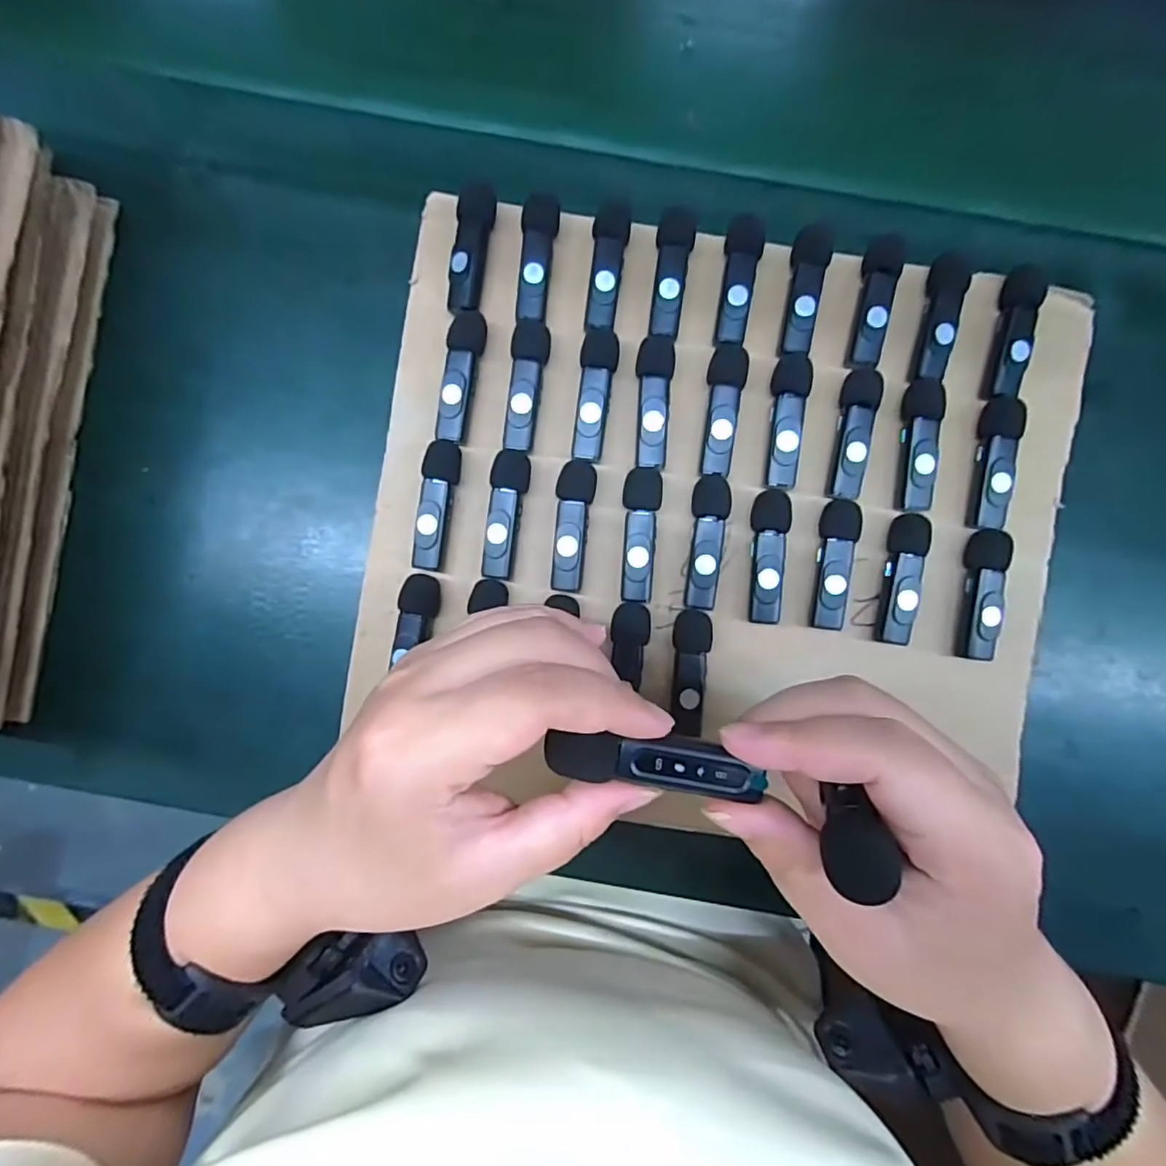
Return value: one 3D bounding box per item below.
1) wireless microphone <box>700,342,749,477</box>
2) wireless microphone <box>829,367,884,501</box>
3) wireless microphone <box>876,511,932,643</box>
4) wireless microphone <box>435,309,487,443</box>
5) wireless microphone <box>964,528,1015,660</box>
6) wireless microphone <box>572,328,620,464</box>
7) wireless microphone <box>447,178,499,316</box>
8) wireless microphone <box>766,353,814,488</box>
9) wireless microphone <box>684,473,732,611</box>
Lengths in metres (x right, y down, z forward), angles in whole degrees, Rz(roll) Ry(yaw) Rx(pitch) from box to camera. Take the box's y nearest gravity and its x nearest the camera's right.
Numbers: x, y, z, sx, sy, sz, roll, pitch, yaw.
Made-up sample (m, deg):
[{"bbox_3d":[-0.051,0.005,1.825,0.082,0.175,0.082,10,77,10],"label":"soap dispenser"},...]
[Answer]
[{"bbox_3d":[0.070,-0.088,0.291,0.018,0.009,0.066,10,85,0],"label":"wireless microphone"},{"bbox_3d":[0.137,-0.075,0.294,0.018,0.018,0.064,9,85,0],"label":"wireless microphone"},{"bbox_3d":[0.159,-0.001,0.288,0.016,0.015,0.064,9,85,0],"label":"wireless microphone"},{"bbox_3d":[-0.062,-0.105,0.295,0.017,0.013,0.067,10,85,0],"label":"wireless microphone"},{"bbox_3d":[0.201,0.005,0.290,0.016,0.017,0.064,6,85,0],"label":"wireless microphone"},{"bbox_3d":[0.006,-0.095,0.291,0.018,0.010,0.066,7,85,0],"label":"wireless microphone"},{"bbox_3d":[-0.056,-0.169,0.296,0.017,0.016,0.063,7,85,0],"label":"wireless microphone"},{"bbox_3d":[0.103,-0.082,0.293,0.018,0.015,0.067,5,85,0],"label":"wireless microphone"},{"bbox_3d":[0.063,-0.021,0.289,0.018,0.009,0.066,5,85,0],"label":"wireless microphone"}]

